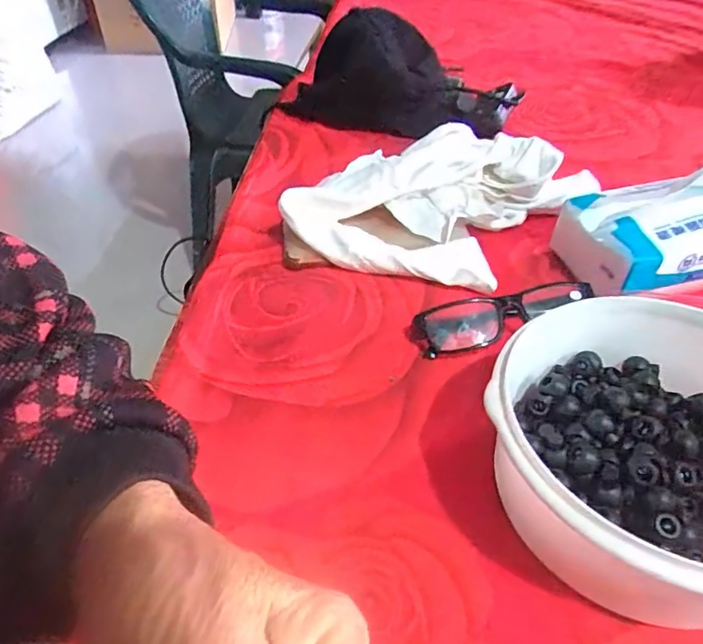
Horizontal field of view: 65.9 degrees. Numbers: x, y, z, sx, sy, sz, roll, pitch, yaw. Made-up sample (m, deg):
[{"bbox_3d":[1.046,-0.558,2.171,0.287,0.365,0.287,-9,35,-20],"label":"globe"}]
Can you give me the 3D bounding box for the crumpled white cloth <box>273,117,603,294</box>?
[{"bbox_3d":[0.083,-0.112,0.487,0.239,0.069,0.177,13,43,13],"label":"crumpled white cloth"}]

